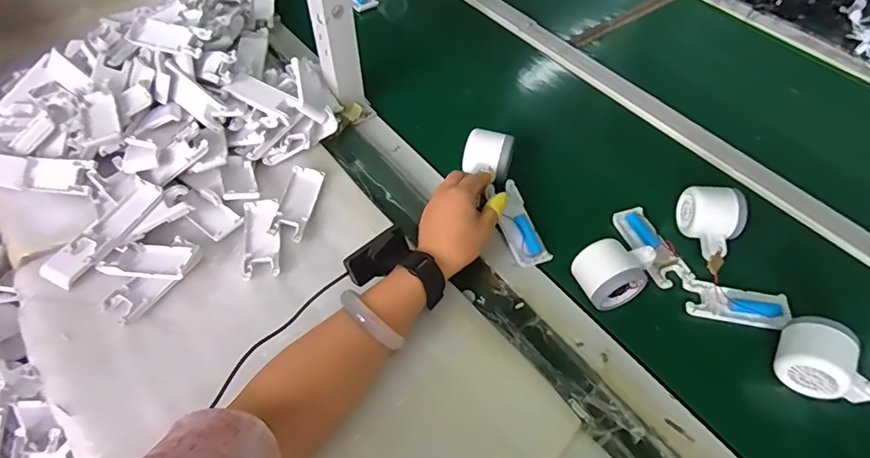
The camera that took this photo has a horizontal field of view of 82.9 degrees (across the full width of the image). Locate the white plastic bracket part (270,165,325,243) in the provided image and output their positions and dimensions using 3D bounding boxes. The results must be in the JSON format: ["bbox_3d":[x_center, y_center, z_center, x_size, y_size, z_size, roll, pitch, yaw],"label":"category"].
[{"bbox_3d":[-0.161,-0.029,0.578,0.039,0.019,0.101,8,54,6],"label":"white plastic bracket part"}]

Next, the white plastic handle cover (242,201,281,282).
[{"bbox_3d":[-0.193,0.007,0.548,0.037,0.017,0.106,-9,54,-6],"label":"white plastic handle cover"}]

